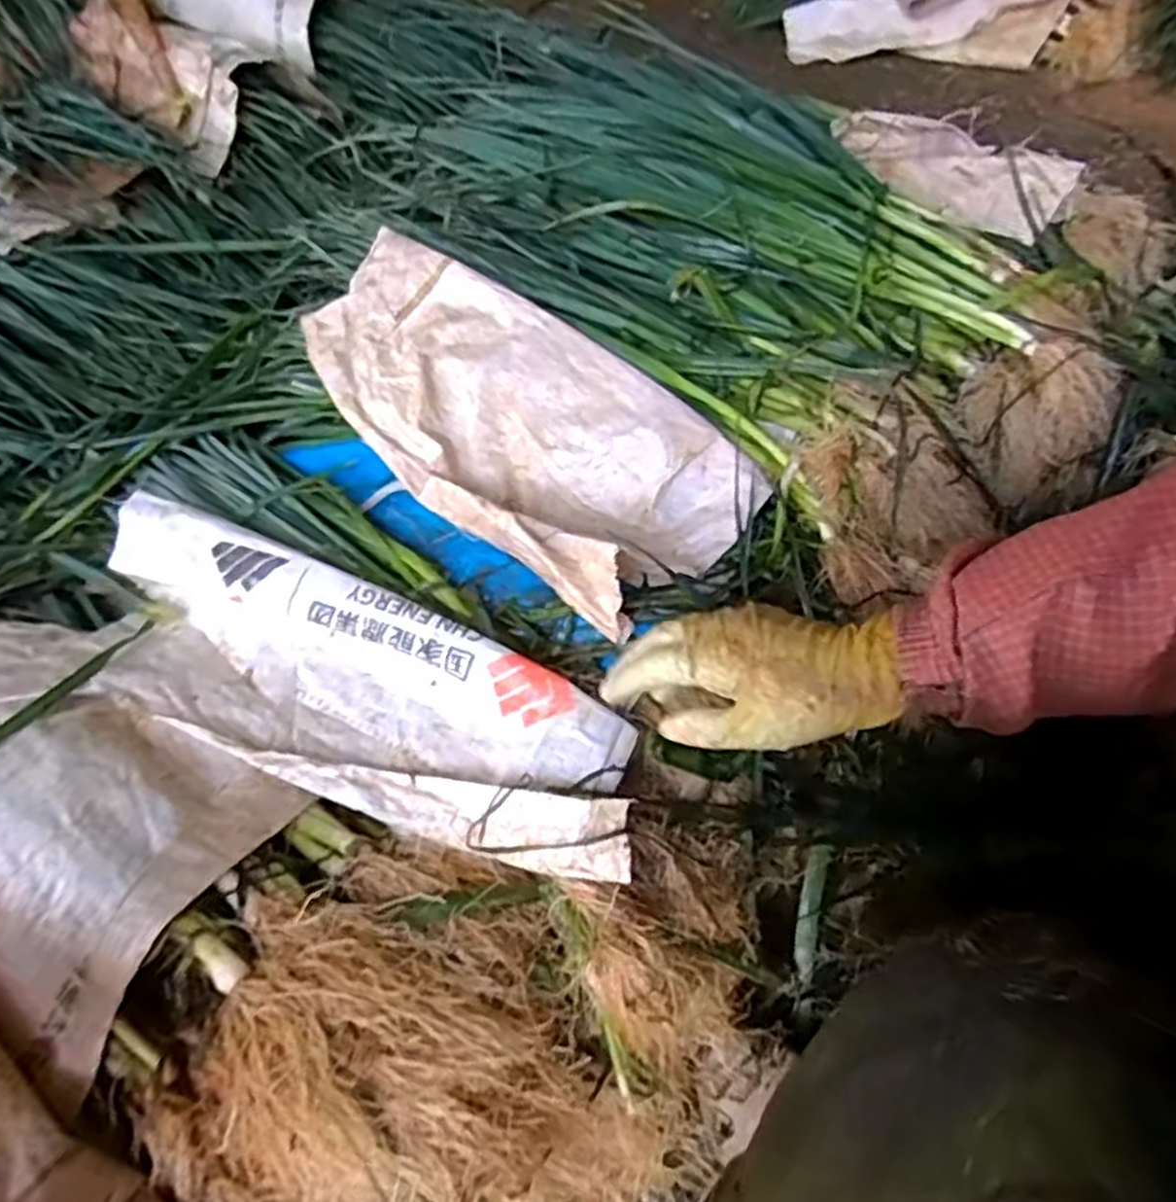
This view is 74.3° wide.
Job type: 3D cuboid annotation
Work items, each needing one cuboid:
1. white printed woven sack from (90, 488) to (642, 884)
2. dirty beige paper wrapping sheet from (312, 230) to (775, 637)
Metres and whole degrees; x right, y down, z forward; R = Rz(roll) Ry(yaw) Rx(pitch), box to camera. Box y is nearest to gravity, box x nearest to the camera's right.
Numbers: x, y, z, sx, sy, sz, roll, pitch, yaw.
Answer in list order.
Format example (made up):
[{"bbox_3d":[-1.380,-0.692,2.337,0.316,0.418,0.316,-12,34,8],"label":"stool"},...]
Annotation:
[{"bbox_3d":[-0.189,0.063,0.572,0.483,0.056,0.151,22,58,21],"label":"white printed woven sack"},{"bbox_3d":[-0.083,-0.173,0.702,0.193,0.085,0.484,-39,61,-22],"label":"dirty beige paper wrapping sheet"}]

